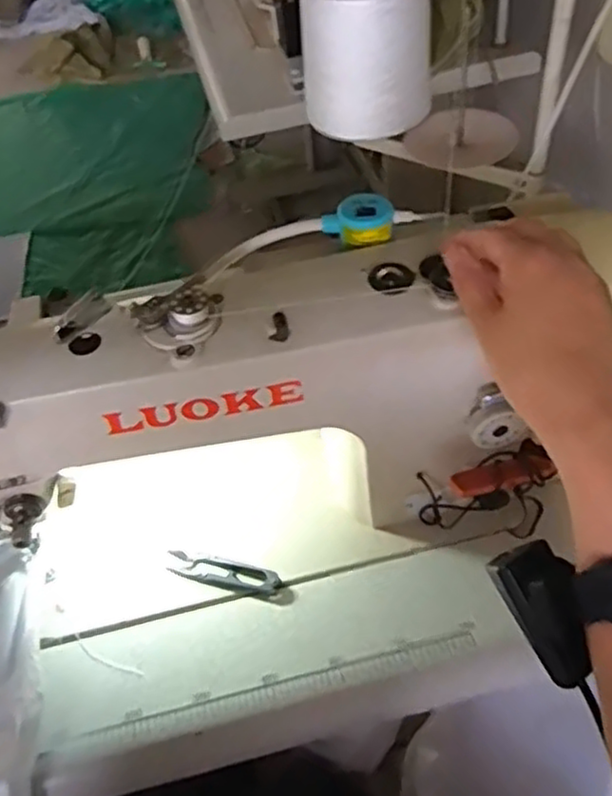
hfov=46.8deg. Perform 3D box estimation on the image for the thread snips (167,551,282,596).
[{"bbox_3d":[-0.067,0.141,0.571,0.097,0.011,0.024,10,51,15],"label":"thread snips"}]

